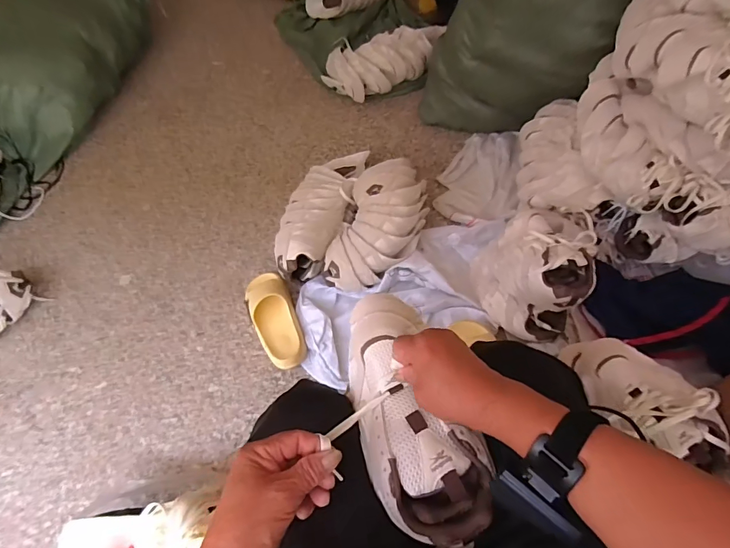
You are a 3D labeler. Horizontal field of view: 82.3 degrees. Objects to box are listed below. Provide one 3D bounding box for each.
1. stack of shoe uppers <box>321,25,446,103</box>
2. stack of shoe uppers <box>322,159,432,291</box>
[{"bbox_3d":[0.068,-0.702,1.365,0.384,0.132,0.175,-24,58,-10],"label":"stack of shoe uppers"},{"bbox_3d":[0.038,-0.130,1.011,0.194,0.100,0.350,14,60,14],"label":"stack of shoe uppers"}]

